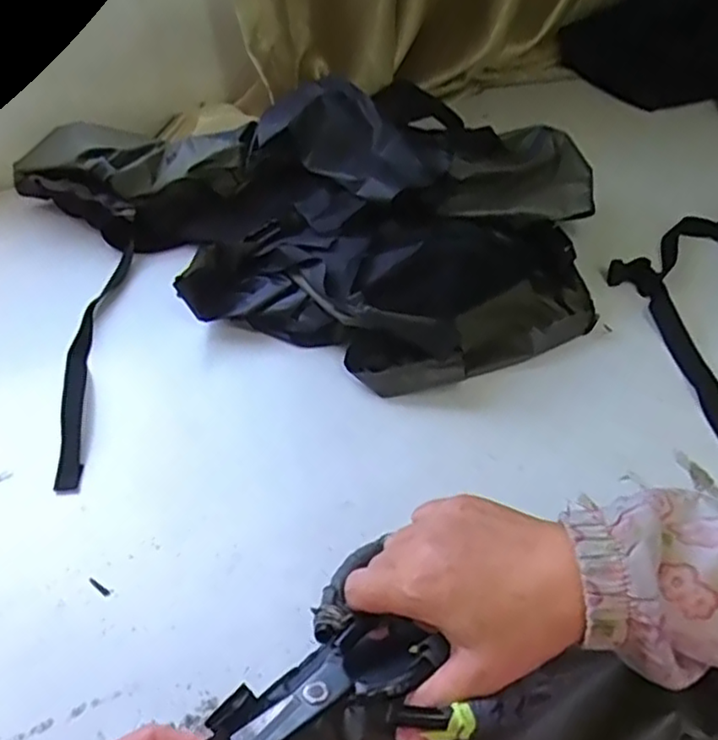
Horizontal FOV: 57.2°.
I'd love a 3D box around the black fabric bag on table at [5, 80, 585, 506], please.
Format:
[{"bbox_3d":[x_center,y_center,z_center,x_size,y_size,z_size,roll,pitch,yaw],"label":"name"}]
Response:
[{"bbox_3d":[-0.052,-0.164,0.731,0.587,0.134,0.468,-14,48,-11],"label":"black fabric bag on table"}]

